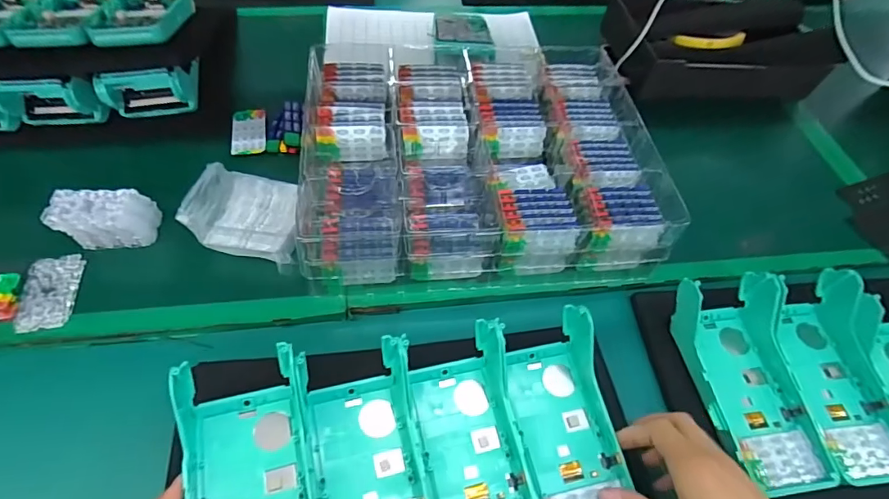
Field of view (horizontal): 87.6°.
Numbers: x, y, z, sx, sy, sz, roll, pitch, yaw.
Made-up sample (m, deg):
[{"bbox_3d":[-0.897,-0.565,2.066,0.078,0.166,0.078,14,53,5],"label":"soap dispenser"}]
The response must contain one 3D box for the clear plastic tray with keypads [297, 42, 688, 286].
[{"bbox_3d":[0.021,-0.117,0.493,0.358,0.072,0.313,-3,56,-7],"label":"clear plastic tray with keypads"}]

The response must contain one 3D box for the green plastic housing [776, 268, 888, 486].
[{"bbox_3d":[0.337,0.101,0.393,0.080,0.044,0.171,-2,56,-6],"label":"green plastic housing"}]

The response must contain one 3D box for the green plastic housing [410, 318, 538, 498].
[{"bbox_3d":[0.022,0.143,0.338,0.074,0.049,0.165,-9,57,-10],"label":"green plastic housing"}]

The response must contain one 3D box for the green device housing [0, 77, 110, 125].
[{"bbox_3d":[-0.403,-0.148,0.472,0.084,0.058,0.035,0,56,-5],"label":"green device housing"}]

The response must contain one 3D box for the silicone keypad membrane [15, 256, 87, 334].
[{"bbox_3d":[-0.338,0.035,0.398,0.038,0.011,0.071,-4,57,-8],"label":"silicone keypad membrane"}]

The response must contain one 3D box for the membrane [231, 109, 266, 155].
[{"bbox_3d":[-0.220,-0.134,0.522,0.036,0.009,0.062,-6,57,-8],"label":"membrane"}]

